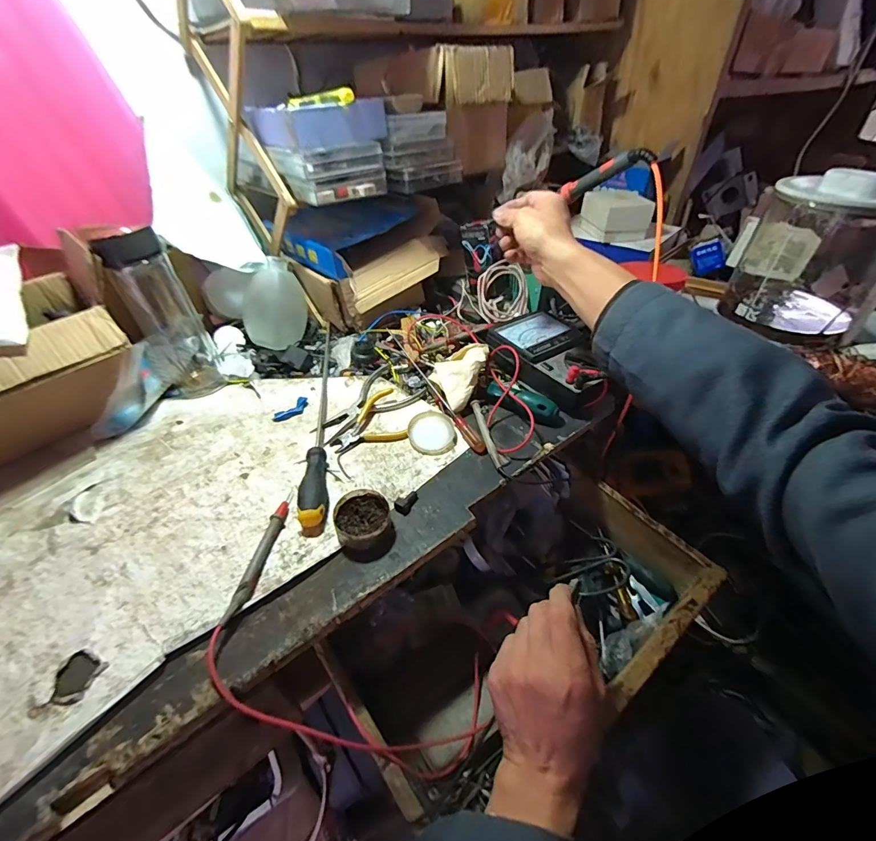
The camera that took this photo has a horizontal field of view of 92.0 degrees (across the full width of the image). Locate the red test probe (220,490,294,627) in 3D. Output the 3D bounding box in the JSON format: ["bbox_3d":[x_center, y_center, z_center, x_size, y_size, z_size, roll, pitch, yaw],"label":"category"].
[{"bbox_3d":[-0.165,0.121,0.400,0.012,0.018,0.140,3,41,6],"label":"red test probe"}]

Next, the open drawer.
[{"bbox_3d":[0.089,0.220,0.480,0.385,0.101,0.244,-28,52,-25],"label":"open drawer"}]

